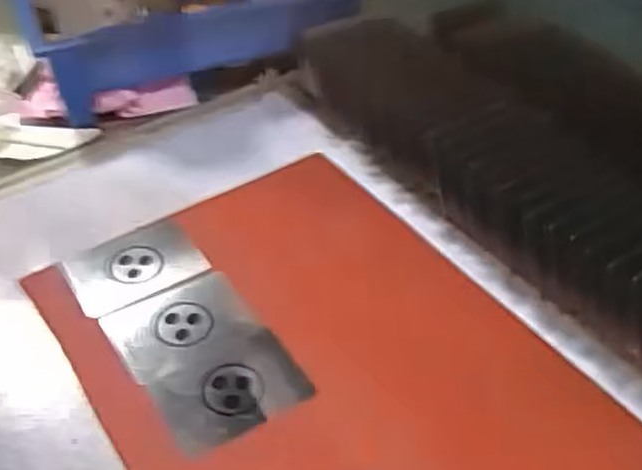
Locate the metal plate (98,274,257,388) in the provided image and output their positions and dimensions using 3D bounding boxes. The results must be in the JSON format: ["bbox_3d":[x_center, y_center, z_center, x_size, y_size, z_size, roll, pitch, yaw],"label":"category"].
[{"bbox_3d":[-0.093,0.059,0.487,0.085,0.006,0.062,-23,48,-24],"label":"metal plate"}]

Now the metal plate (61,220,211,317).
[{"bbox_3d":[-0.134,0.022,0.529,0.087,0.006,0.069,-23,48,-24],"label":"metal plate"}]

